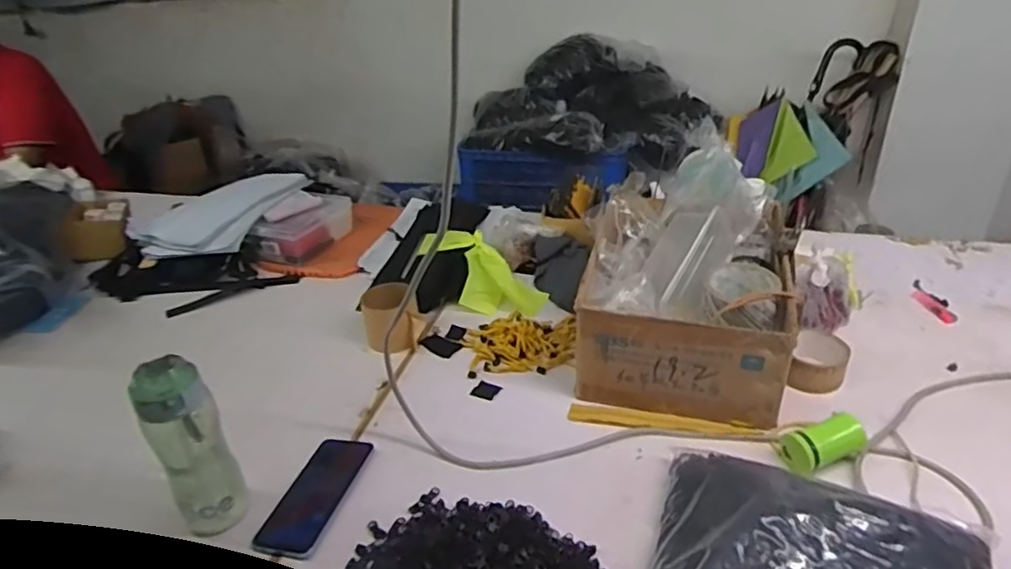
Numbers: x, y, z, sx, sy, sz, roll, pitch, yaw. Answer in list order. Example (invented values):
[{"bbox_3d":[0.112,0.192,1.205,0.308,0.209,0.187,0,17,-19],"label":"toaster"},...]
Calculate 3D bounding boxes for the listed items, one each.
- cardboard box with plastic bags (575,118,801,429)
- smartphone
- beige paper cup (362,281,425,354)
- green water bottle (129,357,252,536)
[{"bbox_3d":[0.250,-0.003,0.880,0.255,0.229,0.296,7,33,17],"label":"cardboard box with plastic bags"},{"bbox_3d":[-0.214,0.237,0.730,0.072,0.010,0.158,5,33,15],"label":"smartphone"},{"bbox_3d":[-0.168,0.053,0.962,0.086,0.083,0.066,-11,32,-11],"label":"beige paper cup"},{"bbox_3d":[-0.329,0.172,0.680,0.062,0.210,0.064,-17,34,-19],"label":"green water bottle"}]

